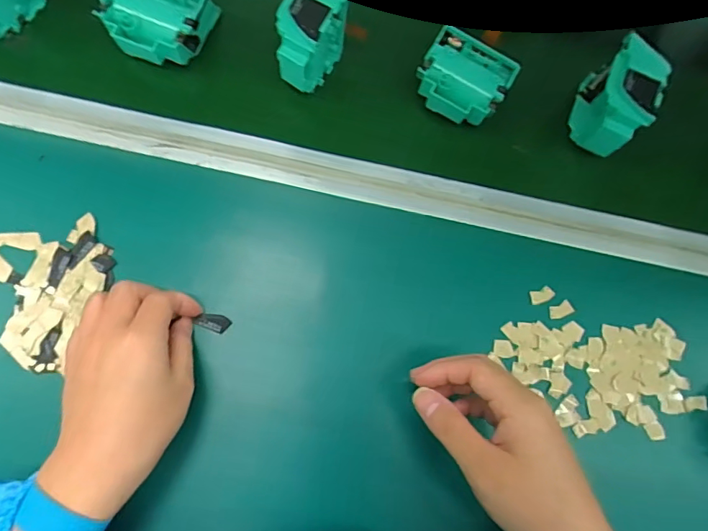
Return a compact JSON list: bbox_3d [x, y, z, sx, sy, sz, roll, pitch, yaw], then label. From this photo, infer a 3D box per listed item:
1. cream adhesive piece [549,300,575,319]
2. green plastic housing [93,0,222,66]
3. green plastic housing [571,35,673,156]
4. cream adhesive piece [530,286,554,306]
[{"bbox_3d":[0.172,0.037,0.400,0.020,0.004,0.012,-24,85,-7],"label":"cream adhesive piece"},{"bbox_3d":[-0.165,-0.206,0.410,0.074,0.041,0.072,18,81,-2],"label":"green plastic housing"},{"bbox_3d":[0.217,-0.137,0.405,0.040,0.070,0.077,24,81,-1],"label":"green plastic housing"},{"bbox_3d":[0.157,0.025,0.401,0.021,0.004,0.011,-19,84,-7],"label":"cream adhesive piece"}]

